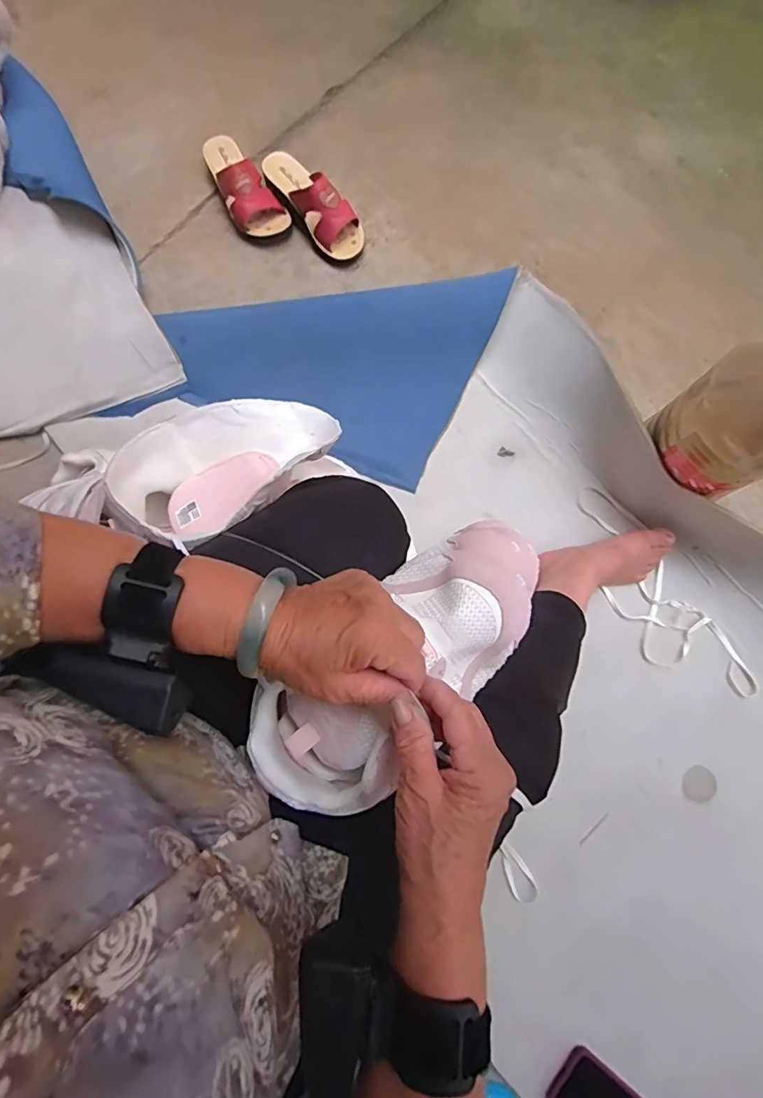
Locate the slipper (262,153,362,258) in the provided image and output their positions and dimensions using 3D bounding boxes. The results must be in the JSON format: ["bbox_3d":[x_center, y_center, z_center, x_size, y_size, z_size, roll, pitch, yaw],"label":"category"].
[{"bbox_3d":[-0.115,-0.603,0.877,0.082,0.082,0.213,-35,82,-6],"label":"slipper"}]

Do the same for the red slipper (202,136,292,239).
[{"bbox_3d":[-0.248,-0.643,0.890,0.086,0.073,0.211,-30,81,-5],"label":"red slipper"}]

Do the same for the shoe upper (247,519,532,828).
[{"bbox_3d":[0.022,0.081,0.386,0.263,0.065,0.111,-43,82,-9],"label":"shoe upper"}]

